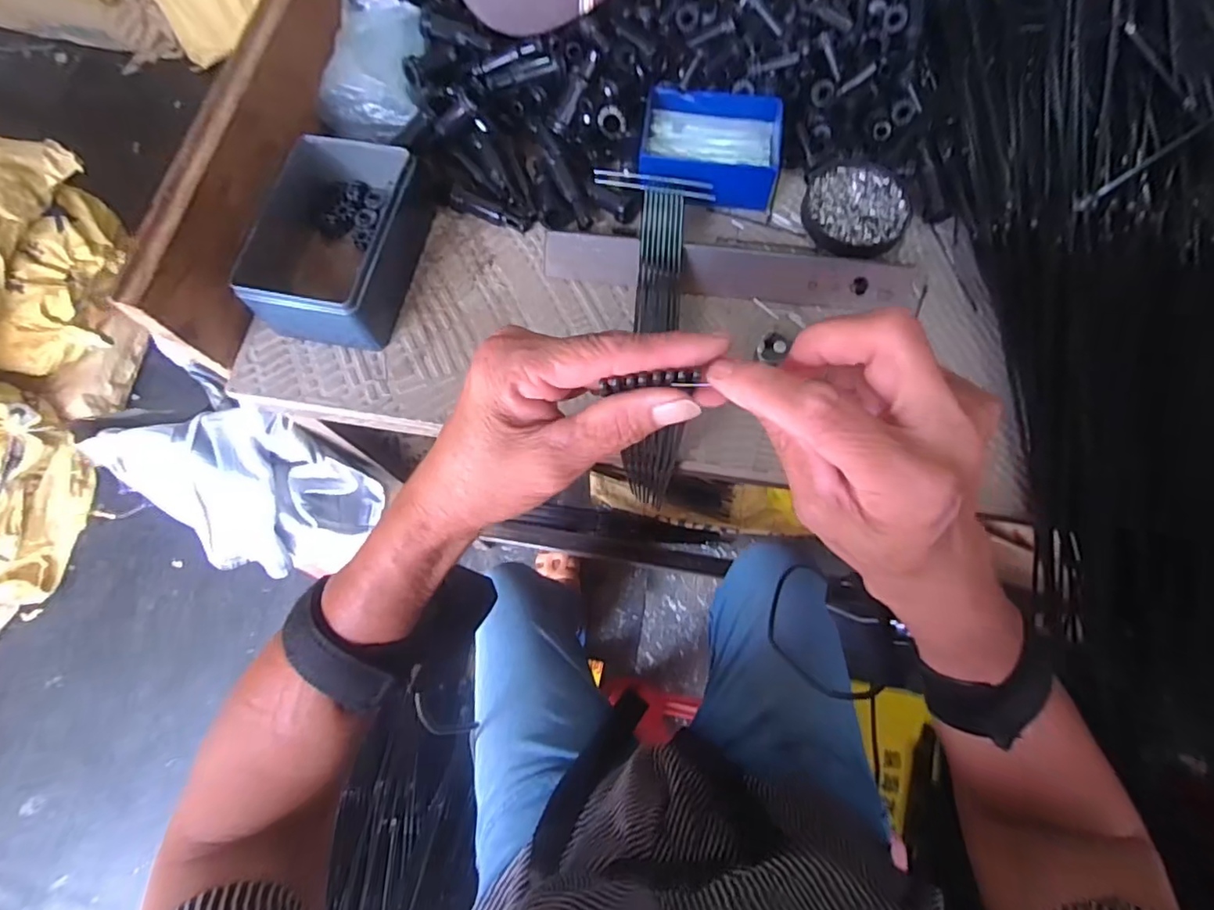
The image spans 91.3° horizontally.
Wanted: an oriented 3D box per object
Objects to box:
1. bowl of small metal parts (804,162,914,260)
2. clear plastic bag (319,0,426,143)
[{"bbox_3d":[0.209,-0.208,0.498,0.085,0.012,0.089,-1,71,2],"label":"bowl of small metal parts"},{"bbox_3d":[-0.199,-0.346,0.527,0.089,0.042,0.123,14,73,7],"label":"clear plastic bag"}]

